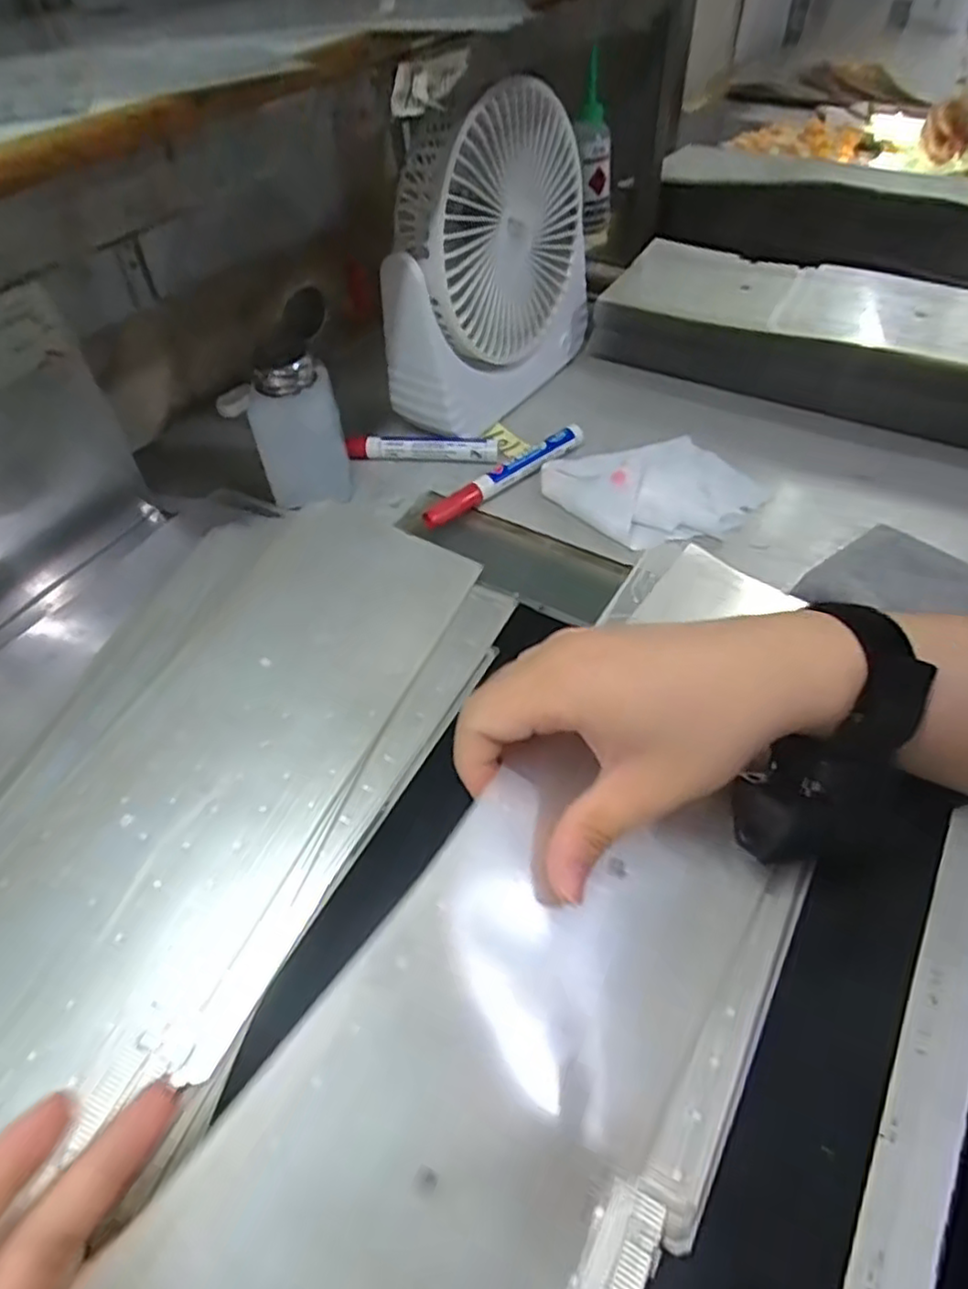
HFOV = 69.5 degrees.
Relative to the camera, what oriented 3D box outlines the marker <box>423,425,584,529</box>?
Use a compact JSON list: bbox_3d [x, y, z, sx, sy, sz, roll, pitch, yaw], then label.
[{"bbox_3d":[0.015,-0.118,0.494,0.023,0.017,0.142,35,59,30],"label":"marker"}]

